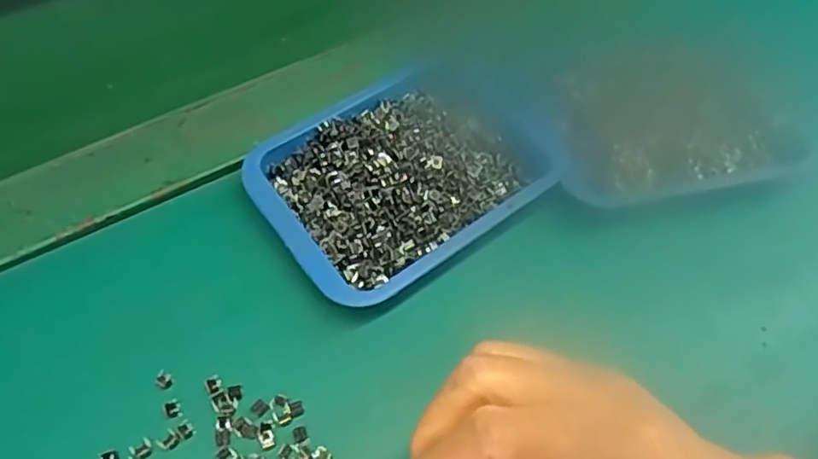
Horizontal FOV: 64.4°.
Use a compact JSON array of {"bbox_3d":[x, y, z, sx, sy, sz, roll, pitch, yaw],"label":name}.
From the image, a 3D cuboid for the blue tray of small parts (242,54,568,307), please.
[{"bbox_3d":[-0.003,-0.035,0.367,0.157,0.022,0.121,-31,66,-18],"label":"blue tray of small parts"}]

